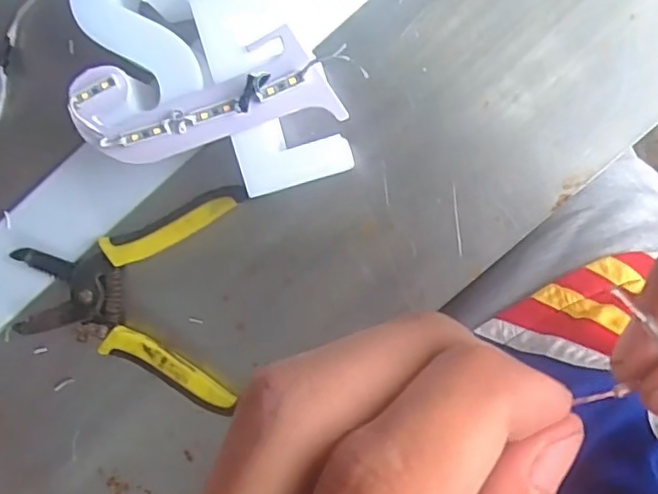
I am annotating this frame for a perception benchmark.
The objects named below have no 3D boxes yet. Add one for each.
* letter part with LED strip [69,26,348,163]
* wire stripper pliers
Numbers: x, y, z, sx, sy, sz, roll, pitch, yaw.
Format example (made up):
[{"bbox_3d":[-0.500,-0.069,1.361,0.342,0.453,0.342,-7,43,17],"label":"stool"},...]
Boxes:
[{"bbox_3d":[-0.064,-0.076,0.328,0.133,0.014,0.050,-10,95,9],"label":"letter part with LED strip"},{"bbox_3d":[-0.120,0.027,0.388,0.132,0.015,0.132,6,98,5],"label":"wire stripper pliers"}]

